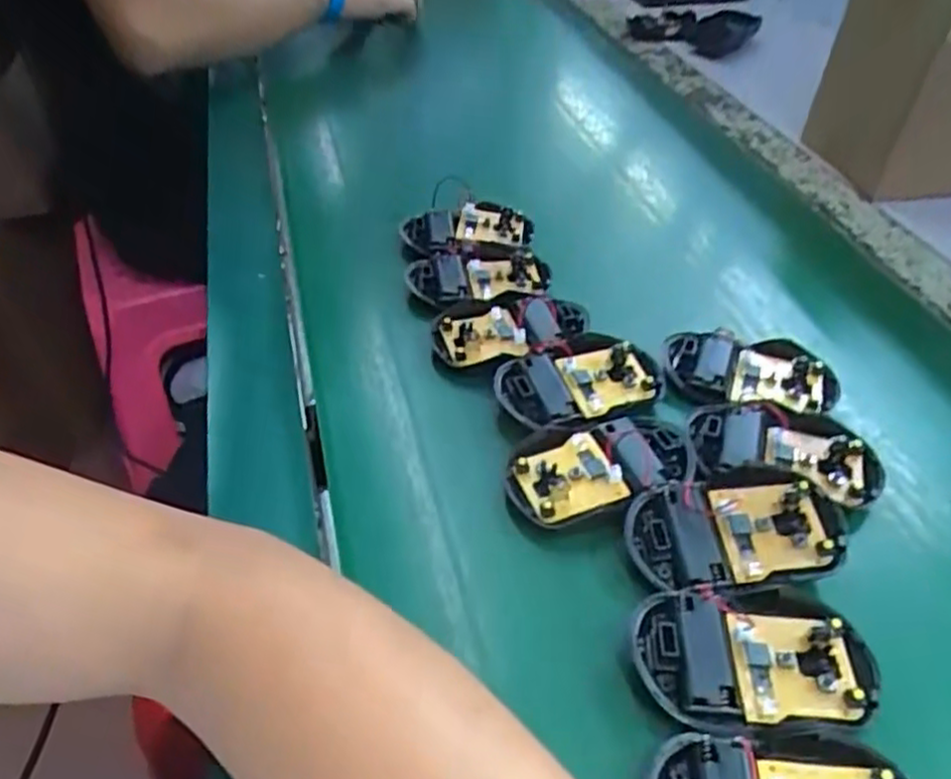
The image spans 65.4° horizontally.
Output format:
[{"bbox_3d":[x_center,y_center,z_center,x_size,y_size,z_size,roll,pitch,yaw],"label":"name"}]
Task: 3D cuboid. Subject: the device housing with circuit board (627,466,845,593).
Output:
[{"bbox_3d":[0.120,0.062,0.340,0.098,0.016,0.057,-9,44,-8],"label":"device housing with circuit board"}]

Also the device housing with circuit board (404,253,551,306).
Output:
[{"bbox_3d":[0.004,-0.076,0.499,0.096,0.017,0.055,-10,44,-9],"label":"device housing with circuit board"}]

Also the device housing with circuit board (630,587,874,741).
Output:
[{"bbox_3d":[0.113,0.110,0.301,0.092,0.022,0.058,-2,43,-2],"label":"device housing with circuit board"}]

